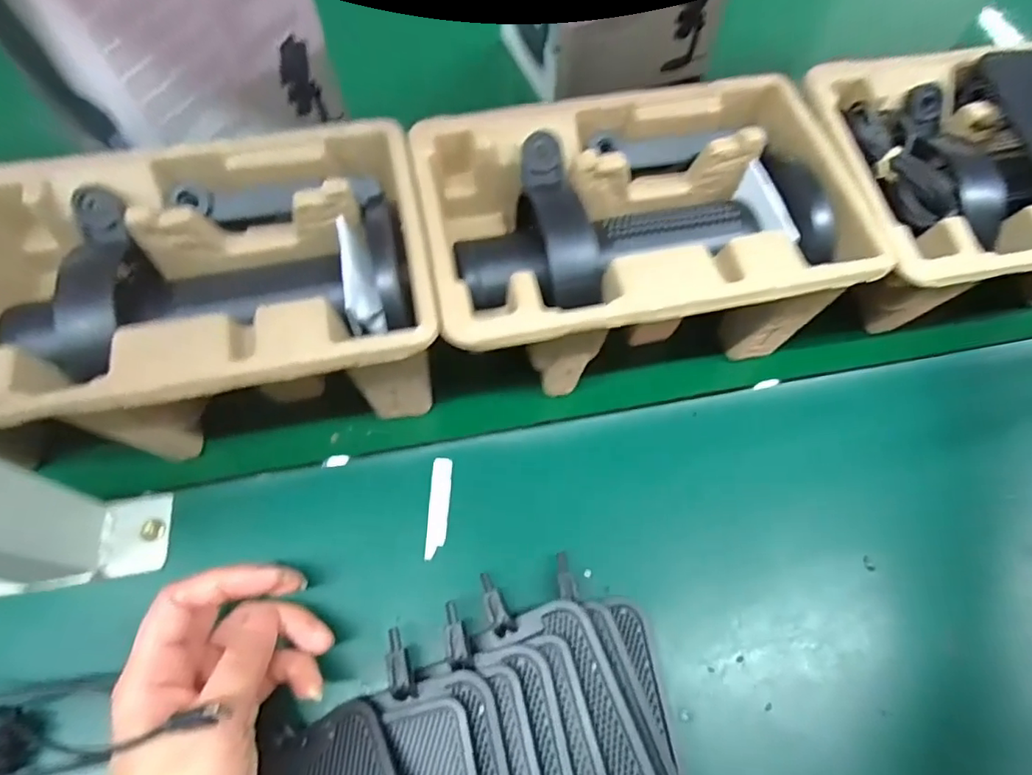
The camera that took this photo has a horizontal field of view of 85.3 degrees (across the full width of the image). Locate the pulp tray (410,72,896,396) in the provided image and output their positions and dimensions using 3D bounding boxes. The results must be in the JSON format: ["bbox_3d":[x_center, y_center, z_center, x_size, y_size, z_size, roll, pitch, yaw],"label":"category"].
[{"bbox_3d":[0.064,-0.079,0.338,0.222,0.104,0.154,-12,66,-7],"label":"pulp tray"}]

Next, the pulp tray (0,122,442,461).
[{"bbox_3d":[-0.148,-0.045,0.308,0.204,0.098,0.144,-11,66,-6],"label":"pulp tray"}]

